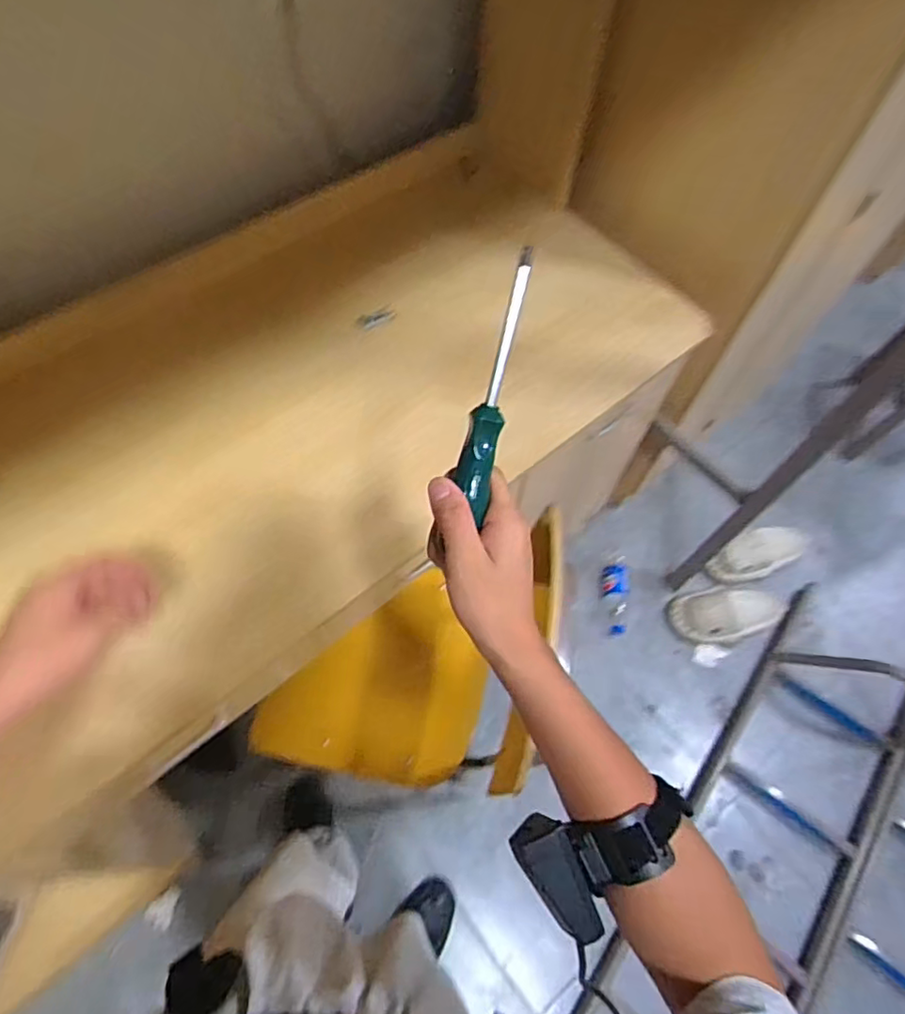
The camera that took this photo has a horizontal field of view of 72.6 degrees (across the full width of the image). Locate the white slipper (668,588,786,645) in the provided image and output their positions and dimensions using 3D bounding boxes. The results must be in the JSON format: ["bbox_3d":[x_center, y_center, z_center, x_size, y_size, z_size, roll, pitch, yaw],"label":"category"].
[{"bbox_3d":[0.680,0.255,1.478,0.286,0.061,0.156,-11,64,-8],"label":"white slipper"}]

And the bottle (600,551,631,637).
[{"bbox_3d":[0.407,0.205,1.523,0.081,0.071,0.216,7,63,1],"label":"bottle"}]

